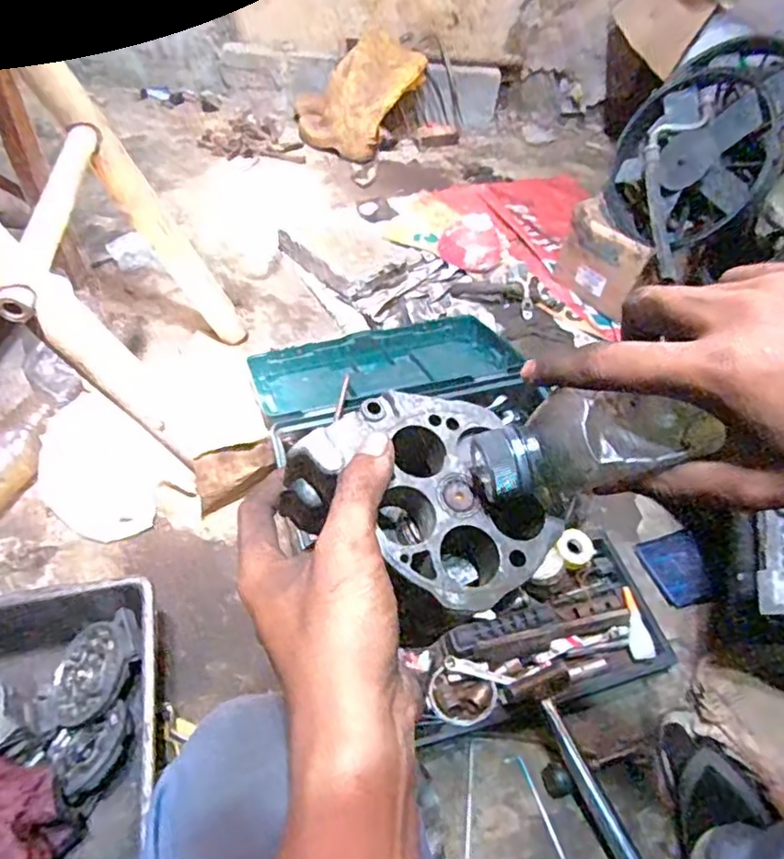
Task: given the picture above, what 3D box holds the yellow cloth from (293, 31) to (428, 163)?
[{"bbox_3d":[-0.098,-0.941,1.696,0.370,0.222,0.290,3,50,-3],"label":"yellow cloth"}]

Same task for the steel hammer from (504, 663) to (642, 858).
[{"bbox_3d":[0.244,0.444,0.656,0.079,0.031,0.362,-15,53,-17],"label":"steel hammer"}]

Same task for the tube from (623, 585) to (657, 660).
[{"bbox_3d":[0.340,0.271,0.835,0.030,0.011,0.097,-5,51,-10],"label":"tube"}]

